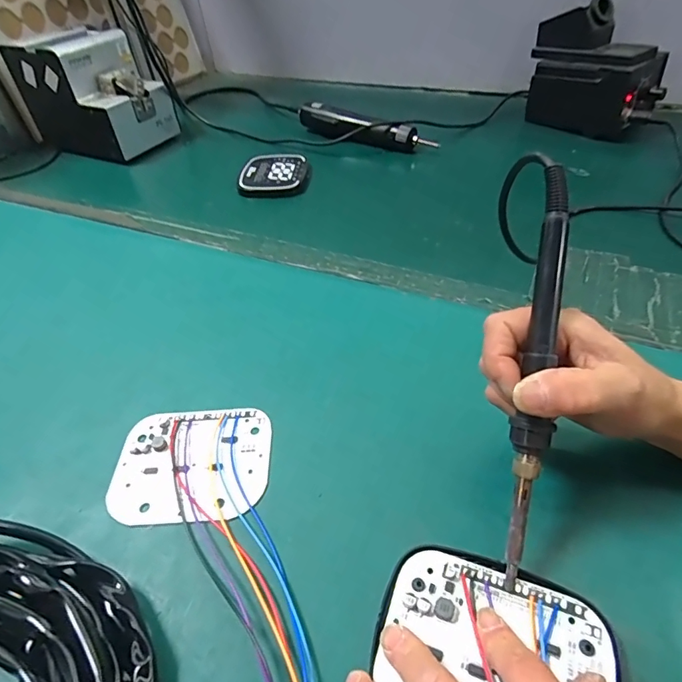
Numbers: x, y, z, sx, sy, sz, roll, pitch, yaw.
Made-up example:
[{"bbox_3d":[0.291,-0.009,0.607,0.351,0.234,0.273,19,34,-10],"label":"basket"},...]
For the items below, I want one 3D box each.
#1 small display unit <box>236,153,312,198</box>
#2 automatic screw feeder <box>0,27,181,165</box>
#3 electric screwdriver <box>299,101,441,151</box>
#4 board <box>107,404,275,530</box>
[{"bbox_3d":[-0.088,-0.226,0.610,0.091,0.015,0.107,-2,45,2],"label":"small display unit"},{"bbox_3d":[-0.378,-0.379,0.693,0.196,0.143,0.127,17,50,21],"label":"automatic screw feeder"},{"bbox_3d":[0.034,-0.327,0.681,0.232,0.039,0.031,23,51,25],"label":"electric screwdriver"},{"bbox_3d":[-0.100,0.081,0.303,0.102,0.004,0.083,-4,45,1],"label":"board"}]

